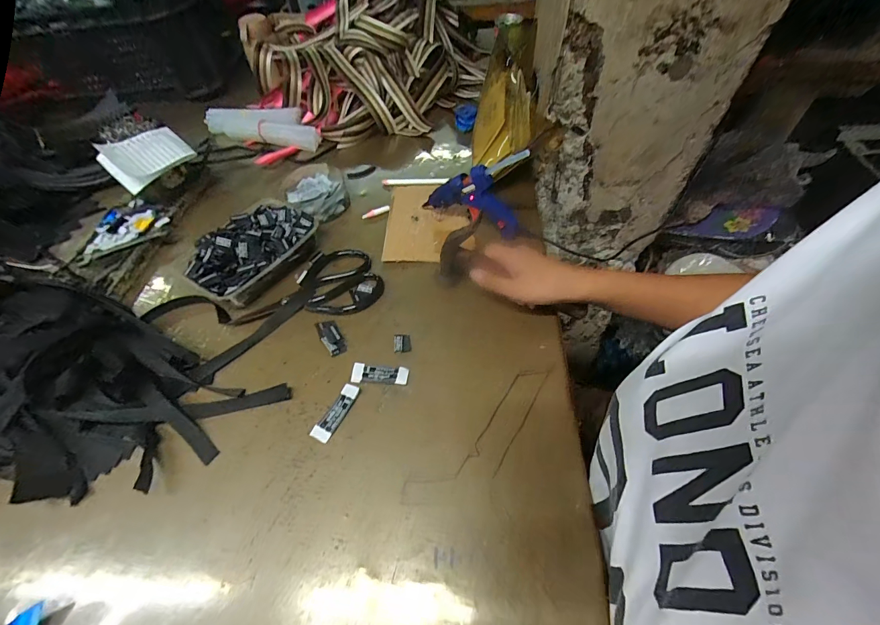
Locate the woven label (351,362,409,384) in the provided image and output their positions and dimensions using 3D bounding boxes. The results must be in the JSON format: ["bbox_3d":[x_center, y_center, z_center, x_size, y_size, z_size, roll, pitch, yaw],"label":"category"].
[{"bbox_3d":[-0.066,0.068,0.414,0.061,0.006,0.021,4,54,6],"label":"woven label"}]

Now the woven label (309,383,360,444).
[{"bbox_3d":[-0.107,0.102,0.390,0.020,0.005,0.063,21,57,17],"label":"woven label"}]

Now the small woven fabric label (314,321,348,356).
[{"bbox_3d":[-0.128,0.027,0.443,0.022,0.011,0.052,-27,57,-16],"label":"small woven fabric label"}]

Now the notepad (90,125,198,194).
[{"bbox_3d":[-0.419,-0.222,0.546,0.071,0.048,0.104,40,56,-2],"label":"notepad"}]

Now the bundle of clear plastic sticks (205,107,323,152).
[{"bbox_3d":[-0.338,-0.353,0.711,0.244,0.040,0.065,15,56,13],"label":"bundle of clear plastic sticks"}]

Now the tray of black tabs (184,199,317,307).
[{"bbox_3d":[-0.249,-0.084,0.508,0.121,0.042,0.168,25,59,20],"label":"tray of black tabs"}]

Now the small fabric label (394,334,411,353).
[{"bbox_3d":[-0.044,0.036,0.440,0.019,0.007,0.024,-7,54,-2],"label":"small fabric label"}]

